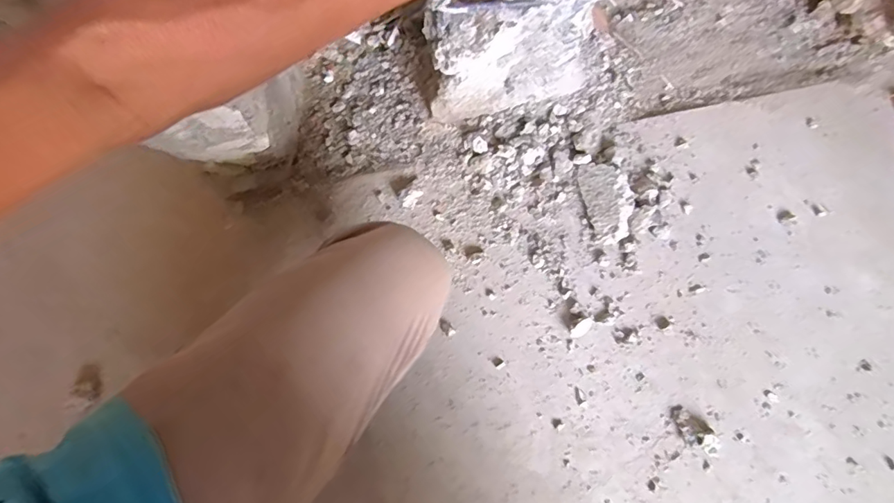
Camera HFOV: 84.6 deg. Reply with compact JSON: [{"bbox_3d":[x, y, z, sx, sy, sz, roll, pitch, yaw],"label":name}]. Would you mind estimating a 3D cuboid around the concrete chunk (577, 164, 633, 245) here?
[{"bbox_3d":[0.214,-0.067,0.652,0.054,0.029,0.105,-12,80,-1],"label":"concrete chunk"}]

